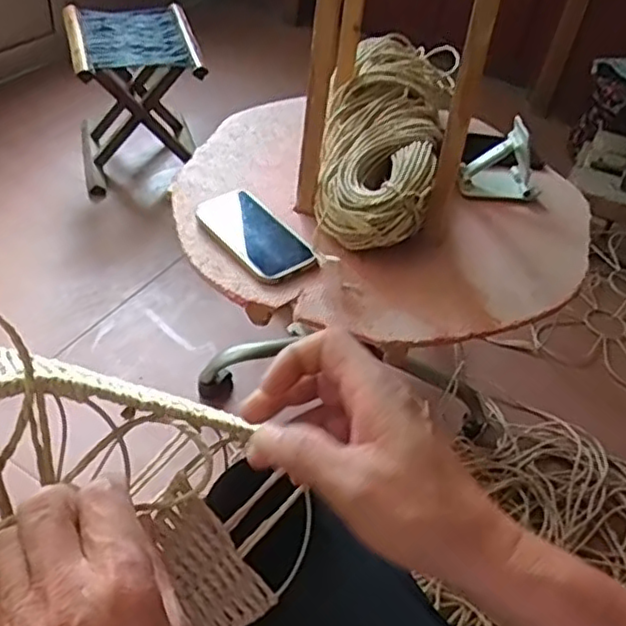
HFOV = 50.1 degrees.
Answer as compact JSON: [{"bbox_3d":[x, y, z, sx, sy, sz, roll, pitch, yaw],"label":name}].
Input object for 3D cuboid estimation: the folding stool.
[{"bbox_3d":[-0.396,-0.476,1.507,0.259,0.316,0.277,-8,47,-18],"label":"folding stool"}]

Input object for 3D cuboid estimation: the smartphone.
[{"bbox_3d":[-0.072,-0.101,0.821,0.086,0.010,0.171,-22,52,-29],"label":"smartphone"}]

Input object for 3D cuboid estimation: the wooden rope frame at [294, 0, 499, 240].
[{"bbox_3d":[0.103,-0.284,0.801,0.194,0.341,0.181,18,44,8],"label":"wooden rope frame"}]

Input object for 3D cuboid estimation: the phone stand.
[{"bbox_3d":[0.262,-0.207,0.914,0.101,0.096,0.090,31,48,21],"label":"phone stand"}]

